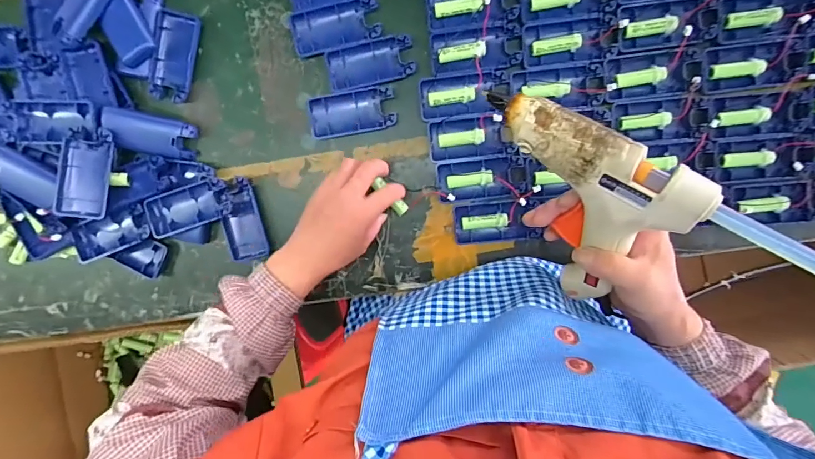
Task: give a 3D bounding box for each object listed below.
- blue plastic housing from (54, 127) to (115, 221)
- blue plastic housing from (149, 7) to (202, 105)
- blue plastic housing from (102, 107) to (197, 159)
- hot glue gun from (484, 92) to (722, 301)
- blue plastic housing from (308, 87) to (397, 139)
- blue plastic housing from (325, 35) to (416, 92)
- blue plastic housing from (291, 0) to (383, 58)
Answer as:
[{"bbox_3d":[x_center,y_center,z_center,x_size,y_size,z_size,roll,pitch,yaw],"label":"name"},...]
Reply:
[{"bbox_3d":[-0.332,-0.058,0.424,0.046,0.011,0.093,10,88,-15],"label":"blue plastic housing"},{"bbox_3d":[-0.252,-0.188,0.448,0.046,0.015,0.093,11,94,3],"label":"blue plastic housing"},{"bbox_3d":[-0.276,-0.103,0.442,0.089,0.015,0.042,14,94,-15],"label":"blue plastic housing"},{"bbox_3d":[0.150,-0.026,0.294,0.036,0.114,0.168,-39,114,-35],"label":"hot glue gun"},{"bbox_3d":[-0.059,-0.125,0.442,0.091,0.010,0.044,-7,93,5],"label":"blue plastic housing"},{"bbox_3d":[-0.039,-0.173,0.435,0.090,0.011,0.042,-12,92,5],"label":"blue plastic housing"},{"bbox_3d":[-0.075,-0.212,0.435,0.092,0.013,0.043,-11,92,5],"label":"blue plastic housing"}]

